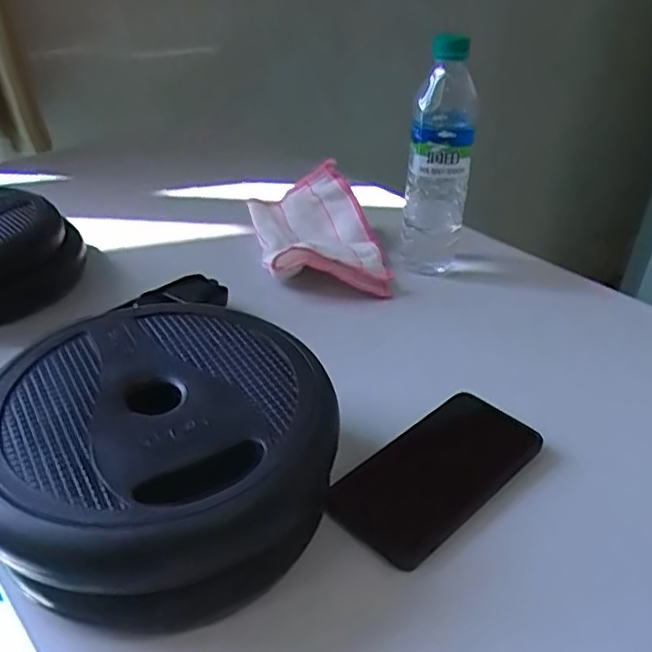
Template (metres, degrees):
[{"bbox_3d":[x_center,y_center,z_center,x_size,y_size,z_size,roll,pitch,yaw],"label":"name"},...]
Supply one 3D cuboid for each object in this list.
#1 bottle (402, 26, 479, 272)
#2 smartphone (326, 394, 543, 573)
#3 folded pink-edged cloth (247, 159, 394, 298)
[{"bbox_3d":[0.111,-0.156,0.621,0.060,0.223,0.056,8,34,6],"label":"bottle"},{"bbox_3d":[0.075,0.097,0.428,0.162,0.012,0.072,-26,44,-37],"label":"smartphone"},{"bbox_3d":[-0.006,-0.105,0.670,0.122,0.065,0.179,-5,34,-13],"label":"folded pink-edged cloth"}]

